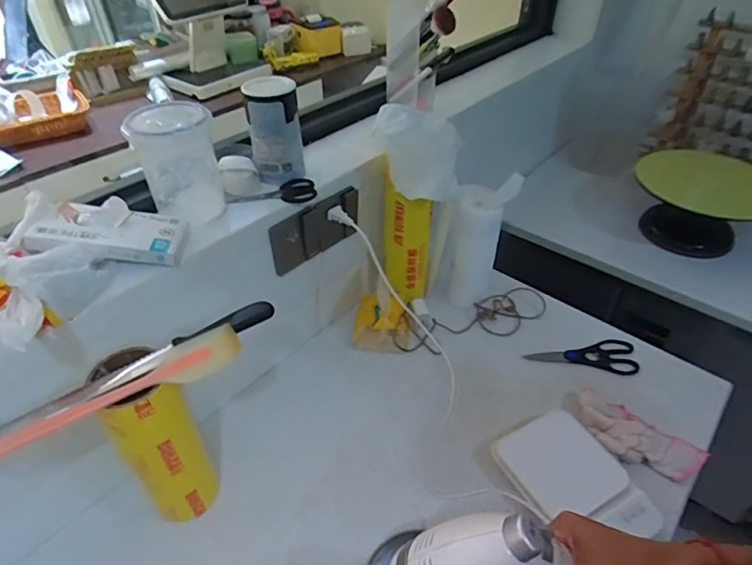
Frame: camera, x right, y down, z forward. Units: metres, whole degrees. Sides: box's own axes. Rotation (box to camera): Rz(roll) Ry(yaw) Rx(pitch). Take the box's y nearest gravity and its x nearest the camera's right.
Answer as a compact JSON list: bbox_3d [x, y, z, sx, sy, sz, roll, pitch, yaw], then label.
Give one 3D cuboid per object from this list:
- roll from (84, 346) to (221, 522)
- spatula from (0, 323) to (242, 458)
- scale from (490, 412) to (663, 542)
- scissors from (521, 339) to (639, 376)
[{"bbox_3d":[-0.265,0.200,0.611,0.083,0.260,0.085,-1,41,1],"label":"roll"},{"bbox_3d":[-0.274,0.116,0.506,0.277,0.020,0.042,-24,46,-24],"label":"spatula"},{"bbox_3d":[0.274,0.274,0.684,0.146,0.036,0.203,-20,45,-21],"label":"scale"},{"bbox_3d":[0.370,0.128,0.881,0.187,0.019,0.069,5,41,7],"label":"scissors"}]

